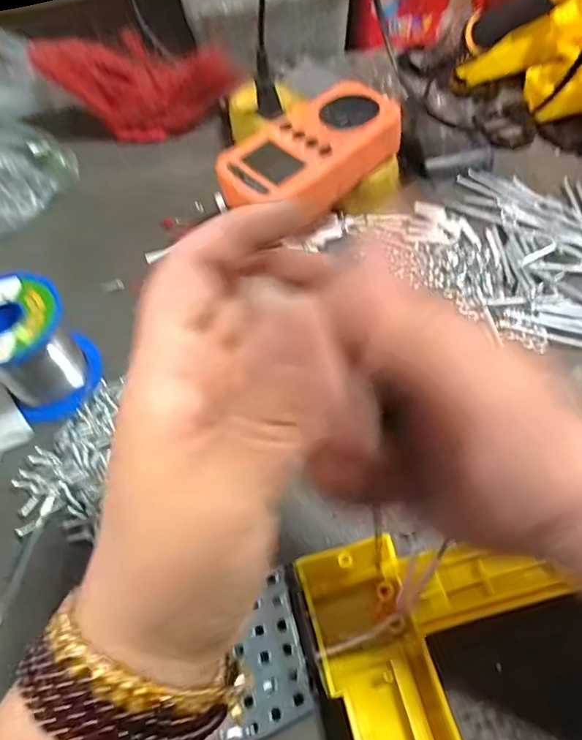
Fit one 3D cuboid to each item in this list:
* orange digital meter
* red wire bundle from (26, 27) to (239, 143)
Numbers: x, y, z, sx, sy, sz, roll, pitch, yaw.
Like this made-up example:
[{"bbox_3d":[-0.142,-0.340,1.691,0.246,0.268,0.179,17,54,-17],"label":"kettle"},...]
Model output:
[{"bbox_3d":[0.013,-0.148,0.377,0.128,0.036,0.072,-36,64,-19],"label":"orange digital meter"},{"bbox_3d":[-0.128,-0.251,0.476,0.156,0.070,0.060,-2,57,2],"label":"red wire bundle"}]

